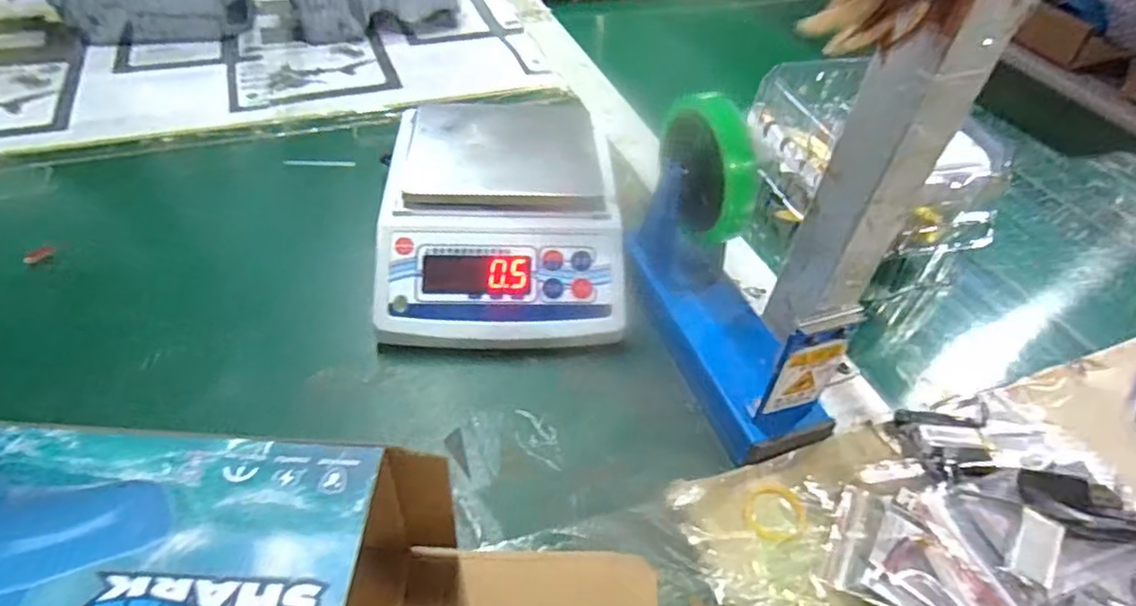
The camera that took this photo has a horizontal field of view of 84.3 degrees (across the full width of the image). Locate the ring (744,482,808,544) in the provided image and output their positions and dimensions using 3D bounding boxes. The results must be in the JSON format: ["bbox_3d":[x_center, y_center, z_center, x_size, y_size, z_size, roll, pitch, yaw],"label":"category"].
[{"bbox_3d":[0.117,0.116,0.353,0.033,0.004,0.037,16,47,11],"label":"ring"}]

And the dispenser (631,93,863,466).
[{"bbox_3d":[0.106,-0.025,0.388,0.065,0.140,0.196,-11,48,-14],"label":"dispenser"}]

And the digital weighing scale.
[{"bbox_3d":[-0.050,-0.069,0.476,0.170,0.068,0.205,-1,46,-5],"label":"digital weighing scale"}]

